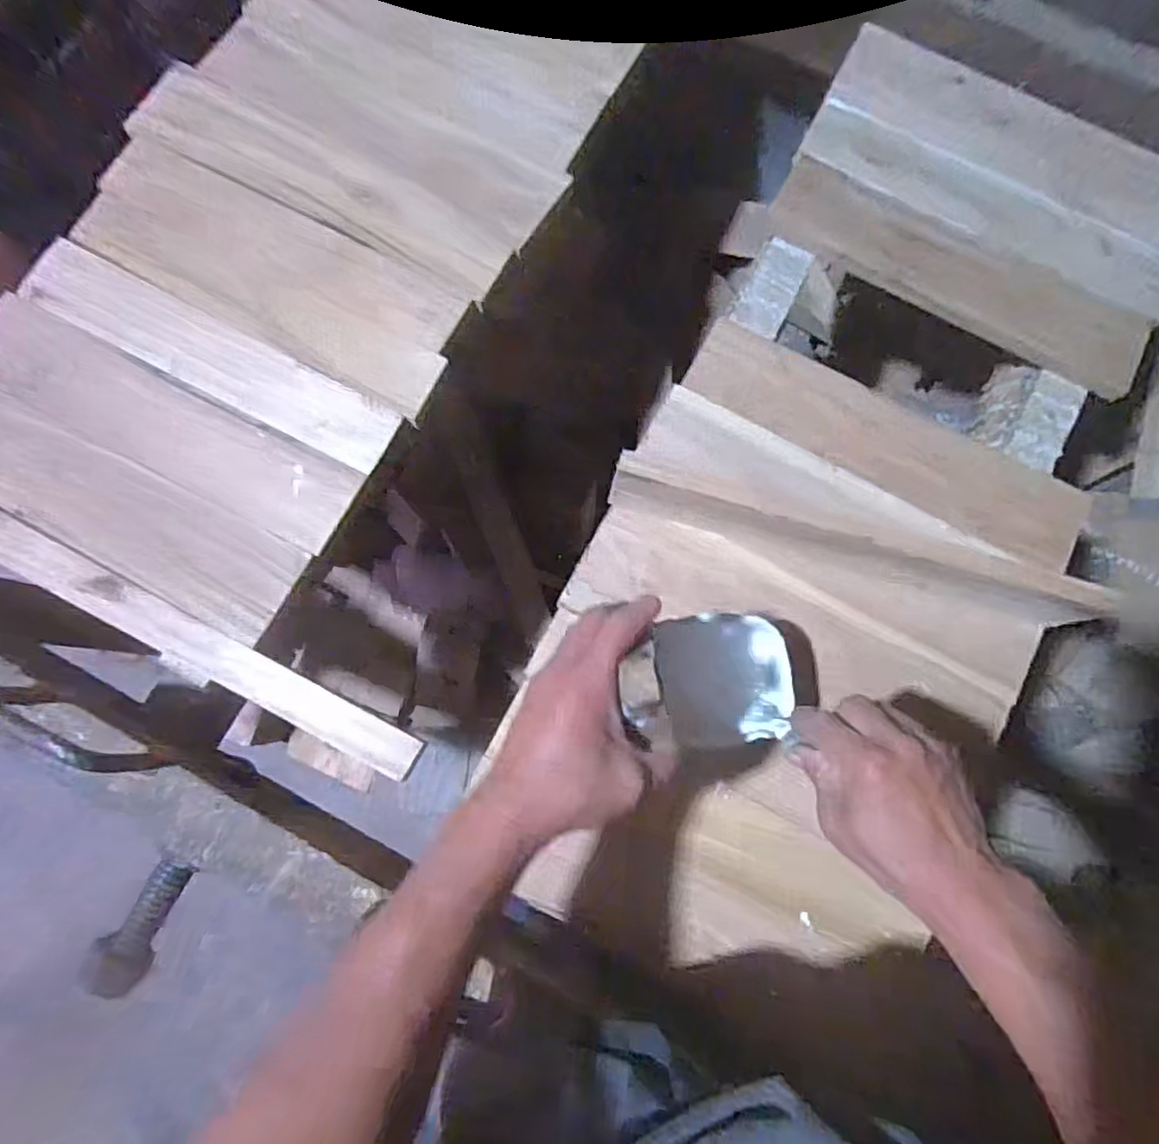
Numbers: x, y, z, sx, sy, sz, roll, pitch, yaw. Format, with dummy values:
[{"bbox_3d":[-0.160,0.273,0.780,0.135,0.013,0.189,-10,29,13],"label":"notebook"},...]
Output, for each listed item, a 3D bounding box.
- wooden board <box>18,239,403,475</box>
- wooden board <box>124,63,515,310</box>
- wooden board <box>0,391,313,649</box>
[{"bbox_3d":[-0.366,-0.214,0.635,0.402,0.015,0.072,28,80,6],"label":"wooden board"},{"bbox_3d":[-0.267,-0.396,0.668,0.417,0.012,0.092,31,80,6],"label":"wooden board"},{"bbox_3d":[-0.443,-0.068,0.597,0.398,0.015,0.092,28,80,6],"label":"wooden board"}]

